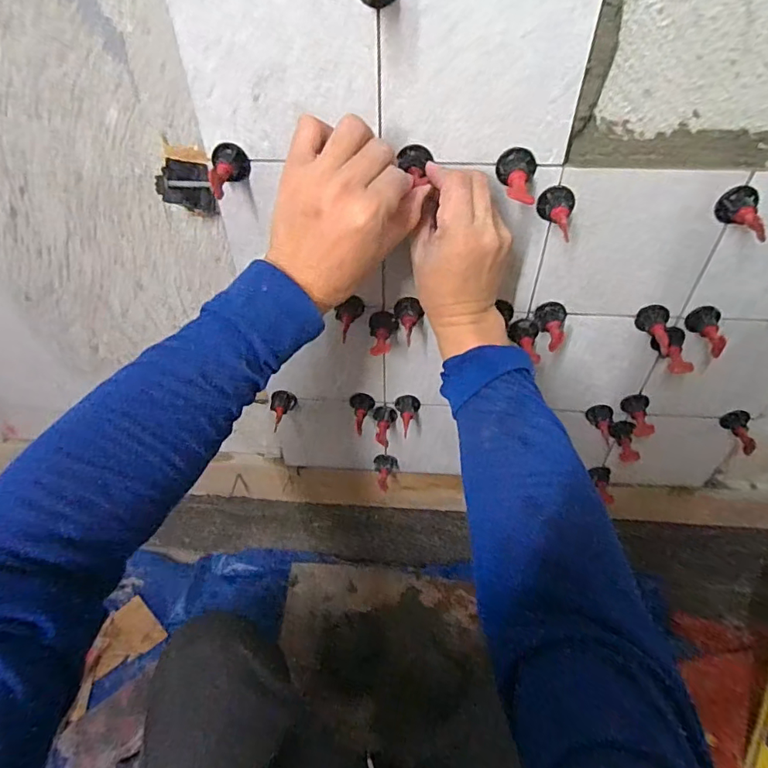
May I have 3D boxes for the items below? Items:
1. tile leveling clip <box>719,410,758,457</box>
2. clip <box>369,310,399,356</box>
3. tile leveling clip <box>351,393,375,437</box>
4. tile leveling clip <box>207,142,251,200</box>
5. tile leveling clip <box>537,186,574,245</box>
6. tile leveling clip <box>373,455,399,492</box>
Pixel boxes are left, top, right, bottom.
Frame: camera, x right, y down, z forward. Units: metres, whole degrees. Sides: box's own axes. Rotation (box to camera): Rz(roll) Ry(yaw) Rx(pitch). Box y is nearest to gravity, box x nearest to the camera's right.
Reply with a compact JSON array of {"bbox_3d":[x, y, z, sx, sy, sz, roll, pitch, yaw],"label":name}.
[{"bbox_3d":[0.431,0.056,0.597,0.040,0.026,0.046,-6,47,-6],"label":"tile leveling clip"},{"bbox_3d":[-0.001,-0.052,0.529,0.030,0.024,0.050,2,46,2],"label":"clip"},{"bbox_3d":[-0.026,0.036,0.622,0.029,0.026,0.049,-2,46,-1],"label":"tile leveling clip"},{"bbox_3d":[-0.126,-0.173,0.413,0.032,0.030,0.046,-9,47,-8],"label":"tile leveling clip"},{"bbox_3d":[0.141,-0.141,0.419,0.030,0.025,0.054,14,48,13],"label":"tile leveling clip"},{"bbox_3d":[0.002,0.128,0.711,0.035,0.032,0.045,5,47,5],"label":"tile leveling clip"}]

